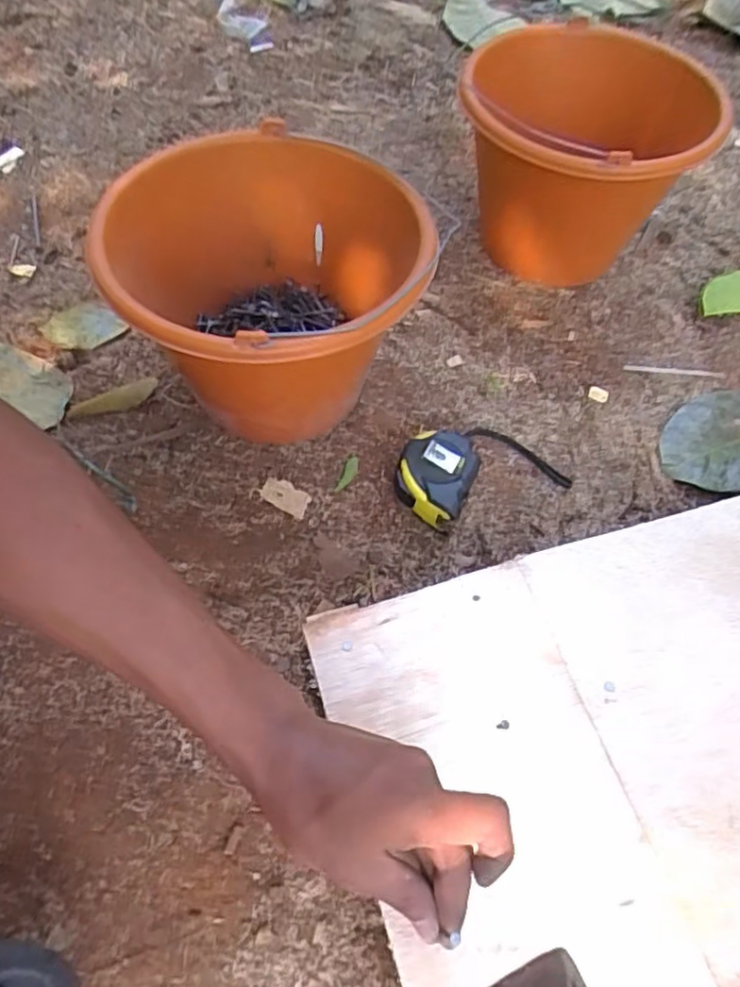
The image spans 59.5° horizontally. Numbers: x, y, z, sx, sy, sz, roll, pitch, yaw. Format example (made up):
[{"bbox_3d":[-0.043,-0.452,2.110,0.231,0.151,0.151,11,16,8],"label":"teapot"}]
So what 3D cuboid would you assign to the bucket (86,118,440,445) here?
[{"bbox_3d":[-0.084,-0.154,0.543,0.233,0.173,0.245,2,60,-3],"label":"bucket"}]

